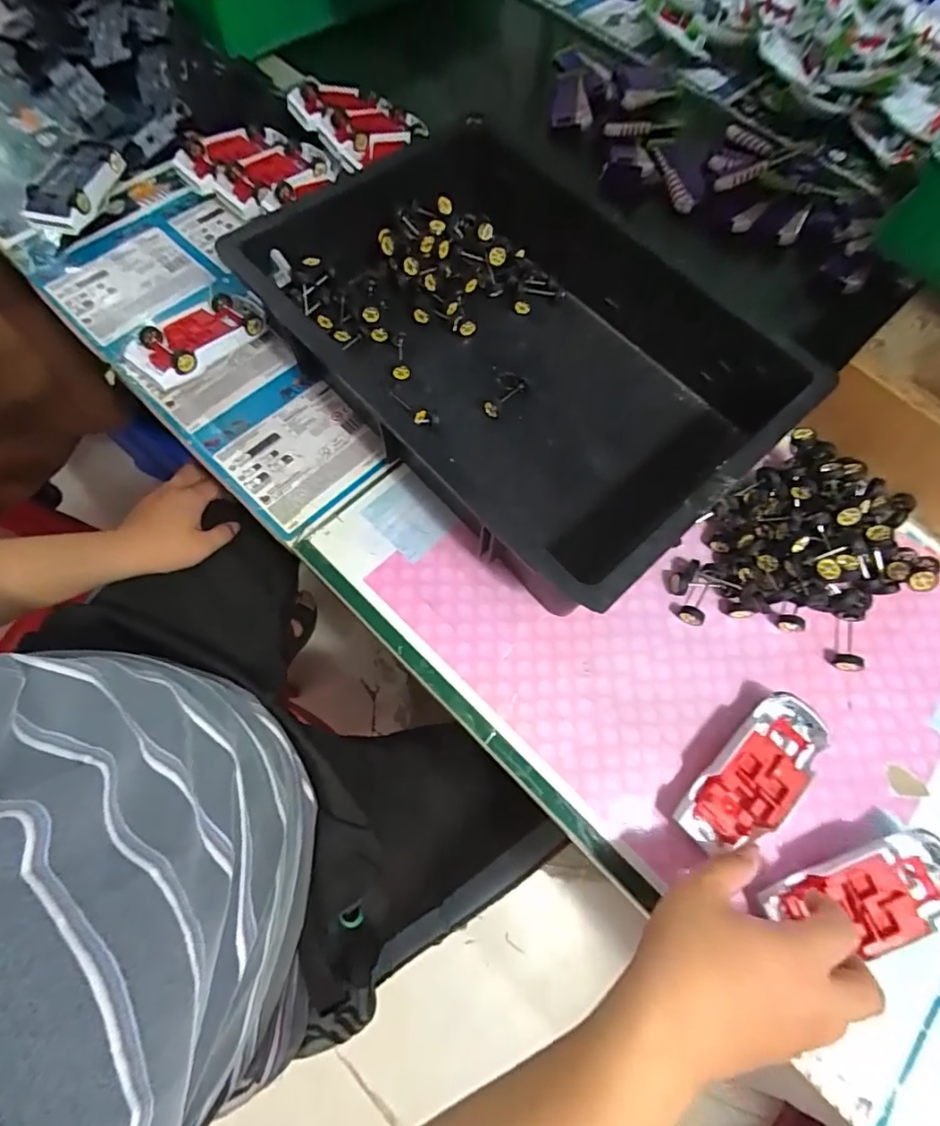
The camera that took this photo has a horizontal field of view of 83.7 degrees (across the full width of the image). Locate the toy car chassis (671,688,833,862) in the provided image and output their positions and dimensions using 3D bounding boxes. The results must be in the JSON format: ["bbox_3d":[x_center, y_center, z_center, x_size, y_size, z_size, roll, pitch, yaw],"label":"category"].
[{"bbox_3d":[0.208,0.155,0.388,0.131,0.034,0.053,-40,76,-20],"label":"toy car chassis"}]

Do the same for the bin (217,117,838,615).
[{"bbox_3d":[0.038,-0.202,0.478,0.301,0.097,0.452,-40,76,-20],"label":"bin"}]

